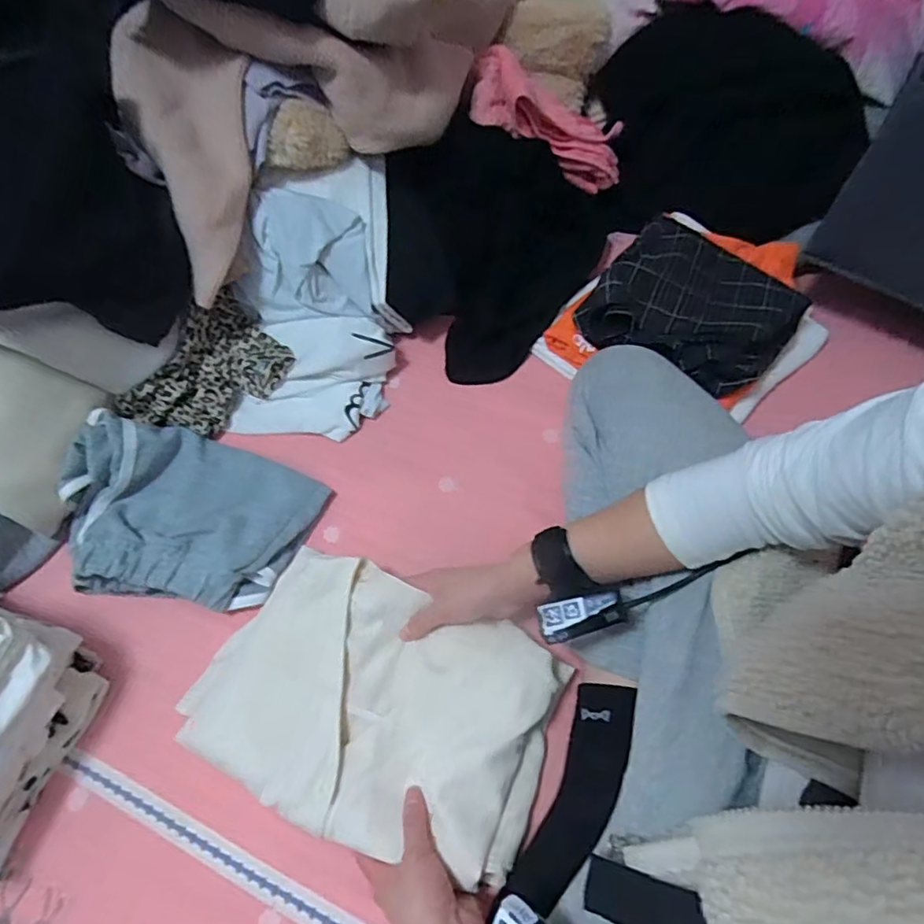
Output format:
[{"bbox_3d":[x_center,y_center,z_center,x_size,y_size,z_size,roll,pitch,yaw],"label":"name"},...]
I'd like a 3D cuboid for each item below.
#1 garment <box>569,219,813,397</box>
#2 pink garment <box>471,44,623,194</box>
[{"bbox_3d":[0.263,-0.183,0.664,0.207,0.049,0.202,33,68,20],"label":"garment"},{"bbox_3d":[0.114,-0.442,0.763,0.228,0.062,0.090,22,59,-24],"label":"pink garment"}]

